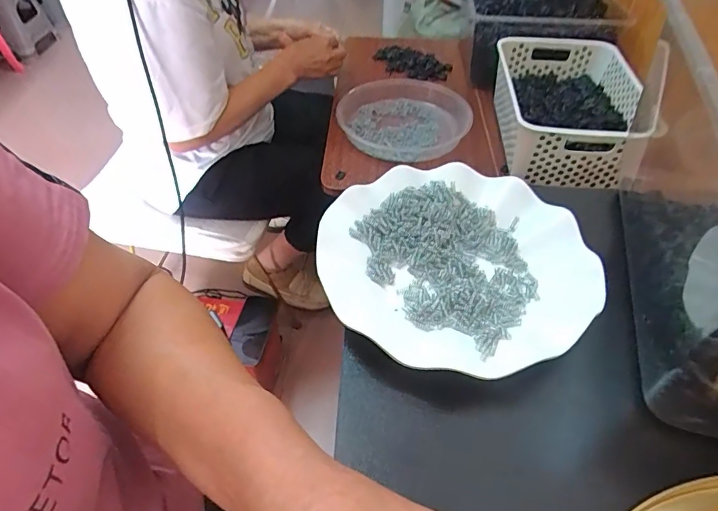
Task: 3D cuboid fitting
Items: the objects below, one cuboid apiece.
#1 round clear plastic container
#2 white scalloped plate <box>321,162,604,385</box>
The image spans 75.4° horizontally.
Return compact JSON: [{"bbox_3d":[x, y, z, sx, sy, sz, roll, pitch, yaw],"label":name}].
[{"bbox_3d":[0.081,-0.246,0.843,0.236,0.041,0.236,0,47,0],"label":"round clear plastic container"},{"bbox_3d":[0.067,-0.002,0.327,0.183,0.023,0.172,0,47,0],"label":"white scalloped plate"}]

